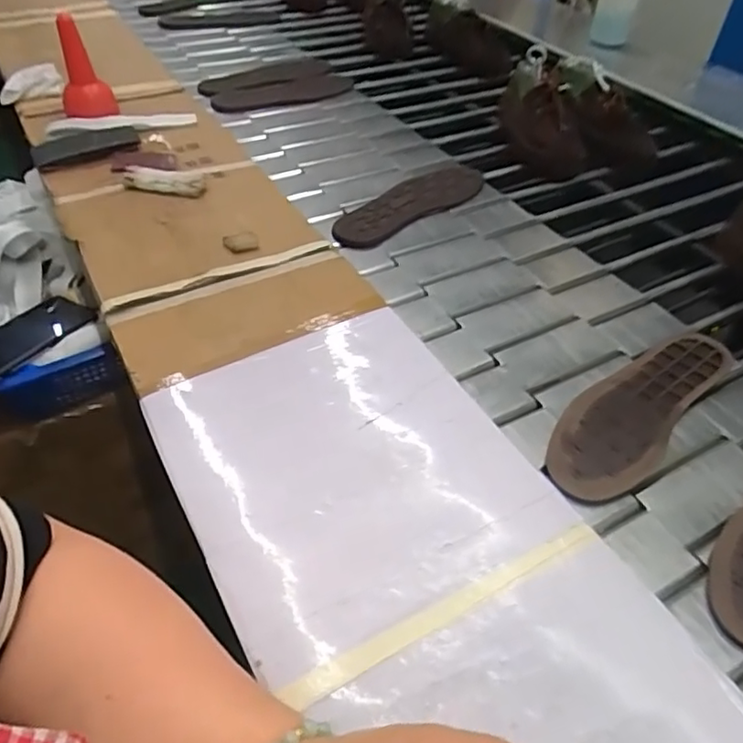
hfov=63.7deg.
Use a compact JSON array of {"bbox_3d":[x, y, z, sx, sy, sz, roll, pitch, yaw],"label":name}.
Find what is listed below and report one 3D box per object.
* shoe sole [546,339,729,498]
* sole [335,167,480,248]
[{"bbox_3d":[0.256,0.031,0.570,0.084,0.013,0.262,37,53,27],"label":"shoe sole"},{"bbox_3d":[0.058,-0.235,0.817,0.271,0.015,0.074,-31,56,-31],"label":"sole"}]

